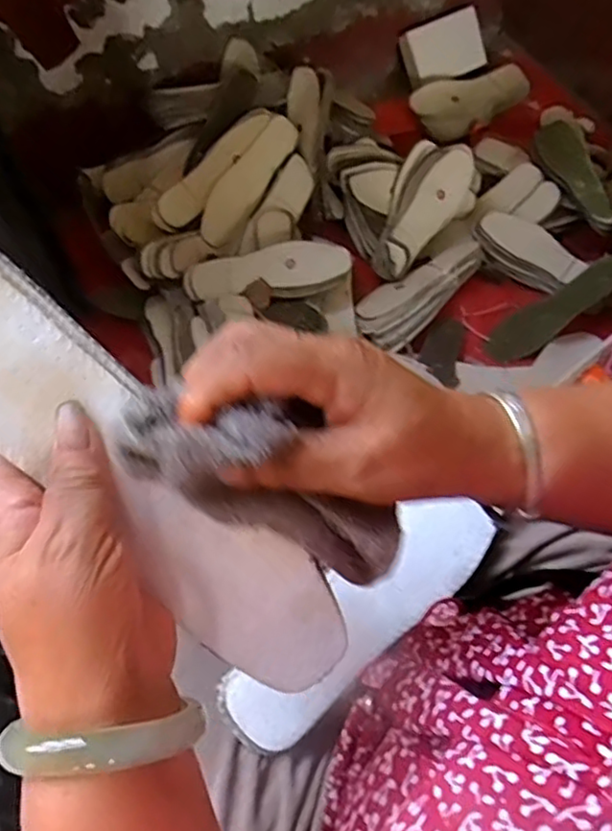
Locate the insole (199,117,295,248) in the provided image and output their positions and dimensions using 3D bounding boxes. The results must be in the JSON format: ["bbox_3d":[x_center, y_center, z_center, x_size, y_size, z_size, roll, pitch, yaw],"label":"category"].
[{"bbox_3d":[-0.088,-0.372,1.004,0.064,0.024,0.232,29,78,12],"label":"insole"}]

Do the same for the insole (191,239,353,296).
[{"bbox_3d":[-0.054,-0.219,0.946,0.233,0.010,0.068,-7,94,-3],"label":"insole"}]

